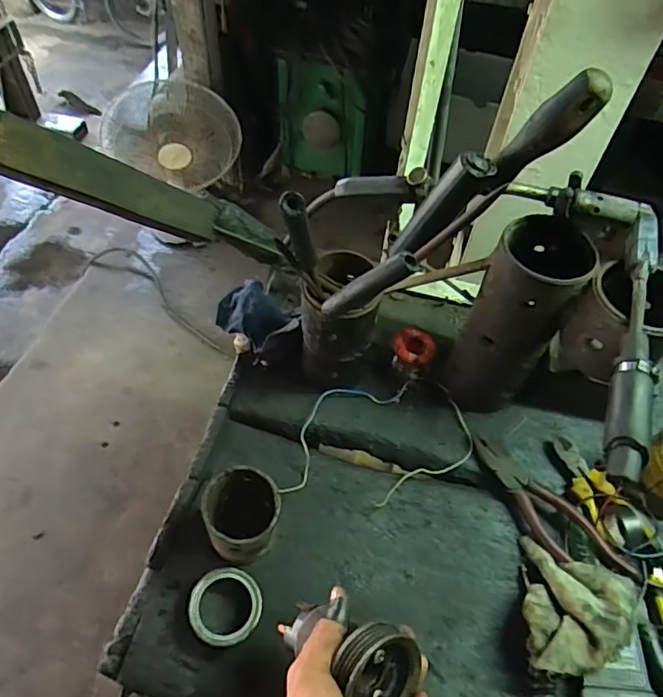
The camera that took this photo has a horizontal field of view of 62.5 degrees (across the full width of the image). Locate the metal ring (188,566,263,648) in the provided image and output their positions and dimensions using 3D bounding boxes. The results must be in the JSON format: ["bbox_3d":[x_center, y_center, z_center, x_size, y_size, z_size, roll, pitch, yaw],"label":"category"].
[{"bbox_3d":[-0.098,0.238,0.506,0.065,0.025,0.064,2,53,-2],"label":"metal ring"}]

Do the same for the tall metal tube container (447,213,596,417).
[{"bbox_3d":[0.198,-0.022,0.594,0.092,0.224,0.101,36,59,21],"label":"tall metal tube container"}]

